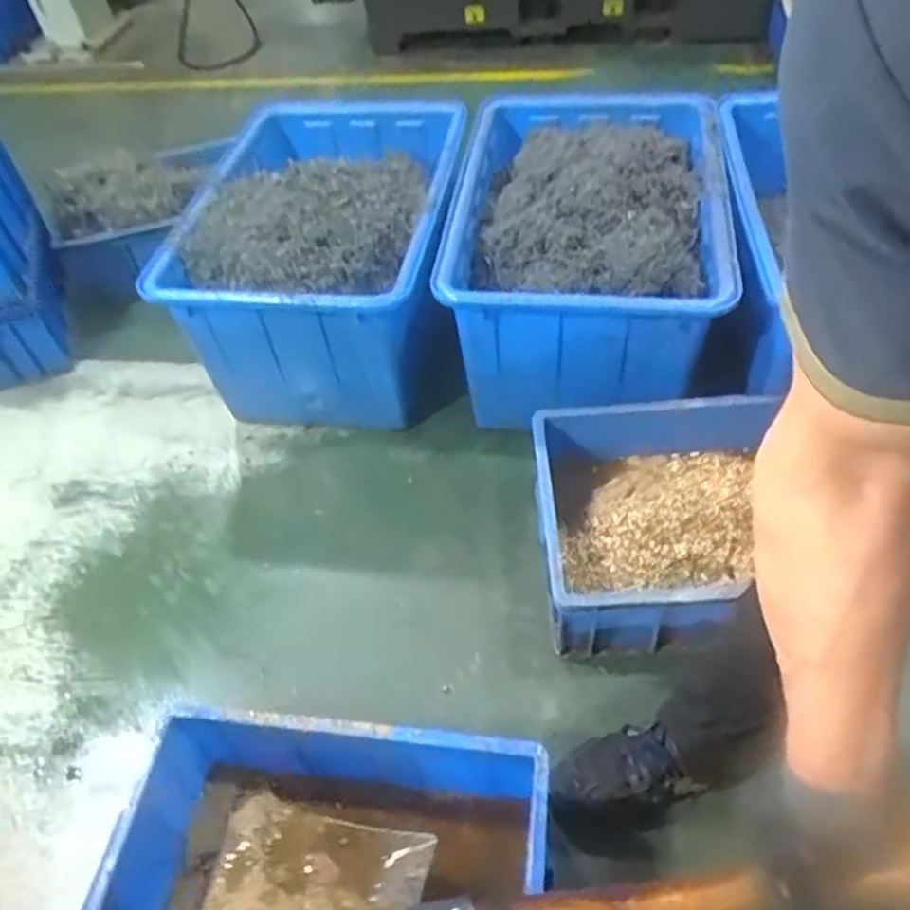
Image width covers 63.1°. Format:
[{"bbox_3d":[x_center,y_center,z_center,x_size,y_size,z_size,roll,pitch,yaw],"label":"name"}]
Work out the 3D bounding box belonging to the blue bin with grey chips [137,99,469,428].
[{"bbox_3d":[-0.233,-0.407,1.496,0.496,0.384,0.682,-1,50,6],"label":"blue bin with grey chips"}]

